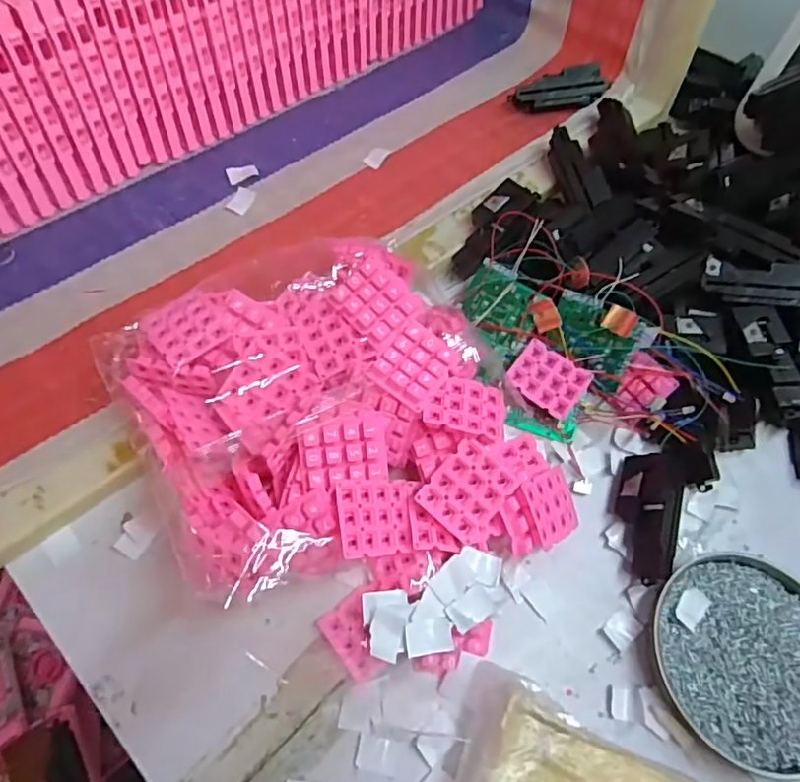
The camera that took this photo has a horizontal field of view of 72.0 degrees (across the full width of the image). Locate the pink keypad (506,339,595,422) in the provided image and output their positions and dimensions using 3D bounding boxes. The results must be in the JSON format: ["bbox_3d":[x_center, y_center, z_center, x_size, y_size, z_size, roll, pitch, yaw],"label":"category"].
[{"bbox_3d":[0.124,-0.012,0.460,0.059,0.006,0.051,34,72,14],"label":"pink keypad"}]

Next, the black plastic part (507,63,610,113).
[{"bbox_3d":[0.173,-0.327,0.599,0.102,0.024,0.039,-10,65,6],"label":"black plastic part"}]

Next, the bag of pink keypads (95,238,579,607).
[{"bbox_3d":[-0.043,0.022,0.409,0.264,0.077,0.299,-28,70,-15],"label":"bag of pink keypads"}]

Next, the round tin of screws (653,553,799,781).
[{"bbox_3d":[0.246,0.184,0.383,0.126,0.018,0.137,1,65,-3],"label":"round tin of screws"}]

